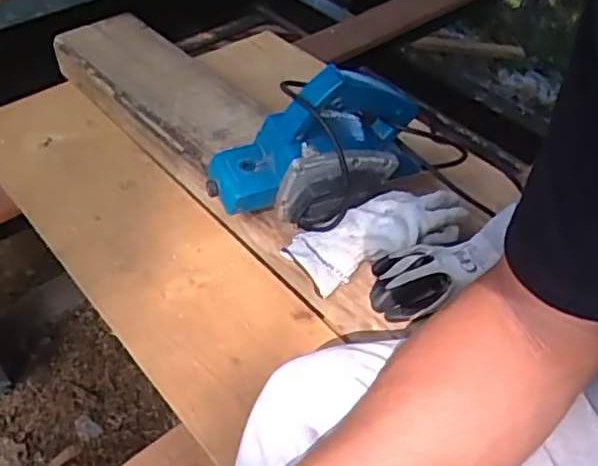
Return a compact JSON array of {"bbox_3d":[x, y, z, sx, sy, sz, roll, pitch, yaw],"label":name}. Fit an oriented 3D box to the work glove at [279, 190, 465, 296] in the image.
[{"bbox_3d":[0.097,-0.005,0.717,0.219,0.038,0.084,-18,50,-19],"label":"work glove"}]

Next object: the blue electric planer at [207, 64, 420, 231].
[{"bbox_3d":[0.033,-0.101,0.719,0.261,0.144,0.114,-10,48,-12],"label":"blue electric planer"}]

